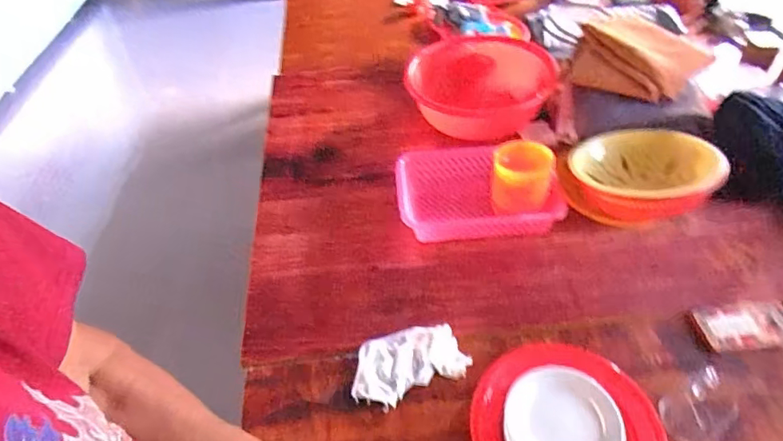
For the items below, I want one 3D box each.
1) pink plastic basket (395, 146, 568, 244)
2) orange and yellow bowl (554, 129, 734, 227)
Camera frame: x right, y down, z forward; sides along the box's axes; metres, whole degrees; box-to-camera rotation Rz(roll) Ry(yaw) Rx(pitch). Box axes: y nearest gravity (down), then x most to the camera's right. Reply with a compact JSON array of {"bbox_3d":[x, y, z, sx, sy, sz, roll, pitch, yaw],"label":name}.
[{"bbox_3d":[0.167,-0.053,1.029,0.314,0.081,0.212,0,46,3],"label":"pink plastic basket"},{"bbox_3d":[0.471,-0.083,0.991,0.270,0.134,0.227,12,48,13],"label":"orange and yellow bowl"}]

